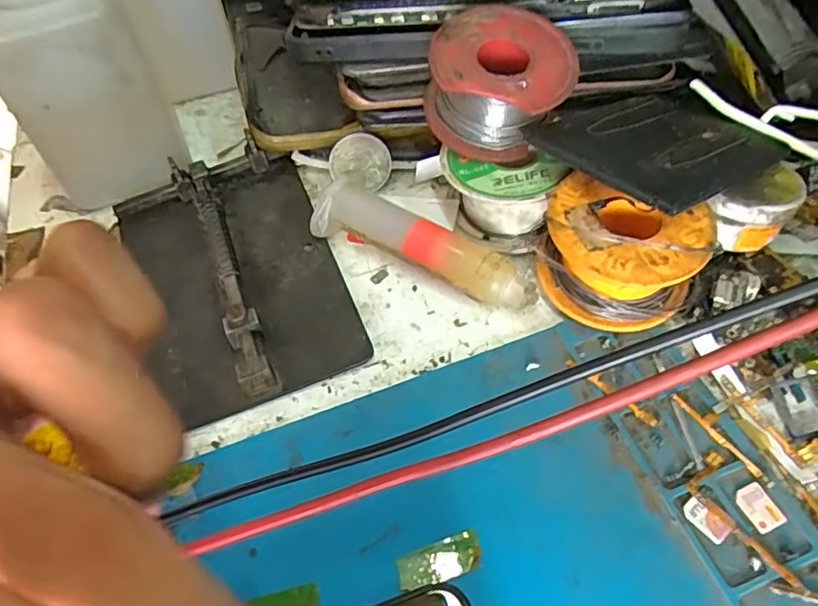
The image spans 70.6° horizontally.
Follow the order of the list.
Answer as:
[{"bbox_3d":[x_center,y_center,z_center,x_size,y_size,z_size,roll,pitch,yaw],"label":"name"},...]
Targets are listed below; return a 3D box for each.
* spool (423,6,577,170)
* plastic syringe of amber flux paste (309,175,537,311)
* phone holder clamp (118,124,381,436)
[{"bbox_3d":[0.033,-0.080,0.214,0.052,0.034,0.045,11,57,12],"label":"spool"},{"bbox_3d":[0.006,-0.022,0.217,0.087,0.020,0.020,22,60,19],"label":"plastic syringe of amber flux paste"},{"bbox_3d":[-0.068,-0.014,0.223,0.073,0.016,0.115,-21,56,-9],"label":"phone holder clamp"}]

